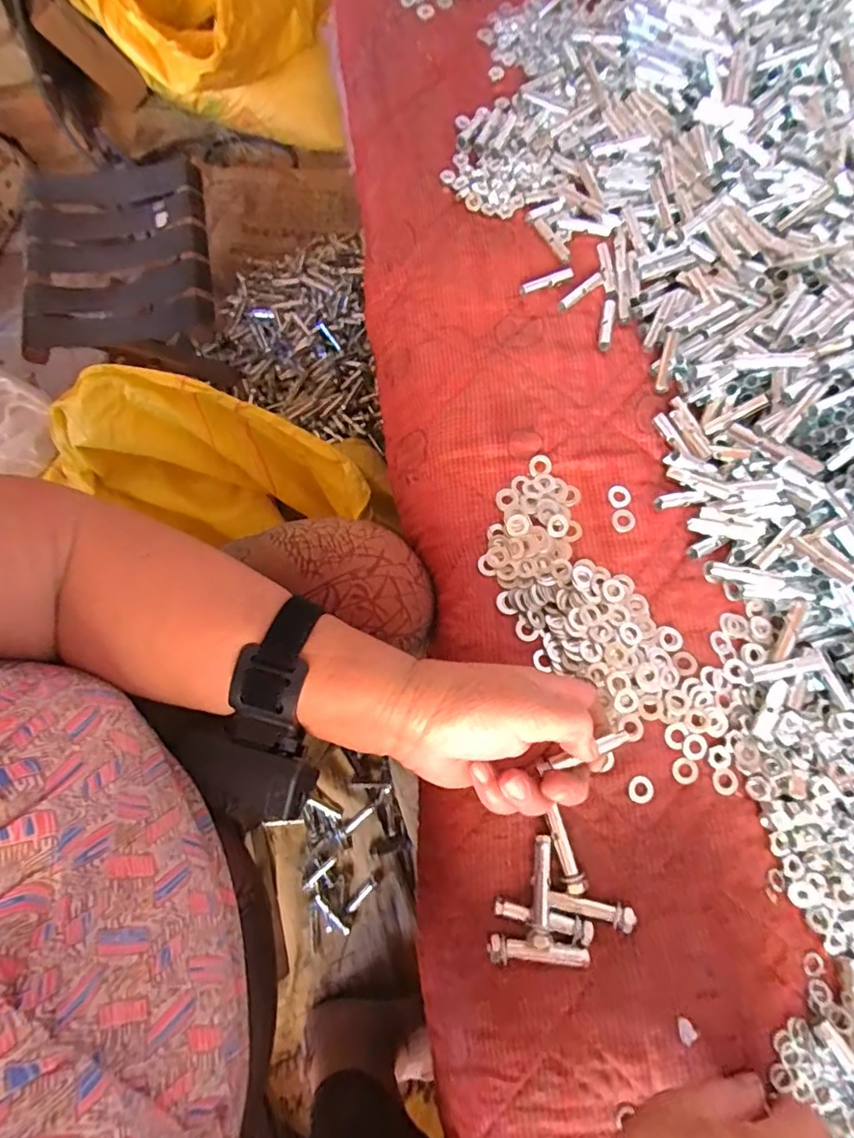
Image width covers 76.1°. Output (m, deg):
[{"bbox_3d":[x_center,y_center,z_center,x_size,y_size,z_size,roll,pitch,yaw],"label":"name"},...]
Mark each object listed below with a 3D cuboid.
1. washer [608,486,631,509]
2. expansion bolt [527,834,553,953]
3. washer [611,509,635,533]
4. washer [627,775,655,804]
[{"bbox_3d":[0.136,-0.051,0.385,0.016,0.004,0.016,0,76,-1],"label":"washer"},{"bbox_3d":[0.067,0.189,0.319,0.013,0.011,0.059,3,76,0],"label":"expansion bolt"},{"bbox_3d":[0.137,-0.034,0.379,0.016,0.004,0.016,0,76,-1],"label":"washer"},{"bbox_3d":[0.133,0.137,0.337,0.016,0.004,0.017,0,76,-1],"label":"washer"}]

